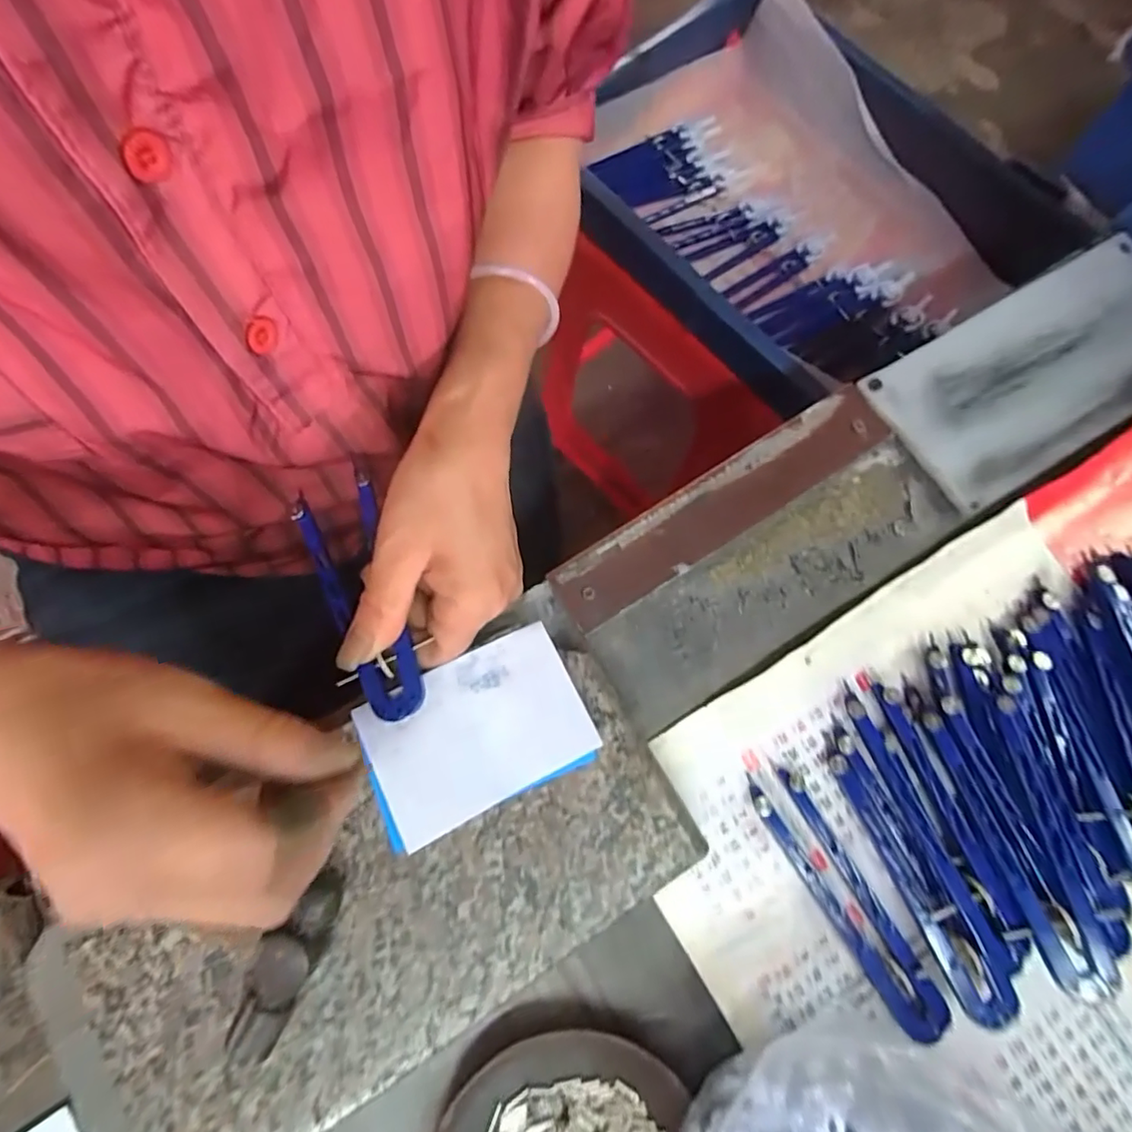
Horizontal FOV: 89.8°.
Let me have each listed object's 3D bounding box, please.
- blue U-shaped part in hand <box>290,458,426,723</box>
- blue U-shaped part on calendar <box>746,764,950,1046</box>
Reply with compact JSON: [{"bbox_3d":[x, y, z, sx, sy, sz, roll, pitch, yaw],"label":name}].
[{"bbox_3d":[-0.093,0.012,0.265,0.039,0.010,0.121,-24,74,-6],"label":"blue U-shaped part in hand"},{"bbox_3d":[0.130,0.152,0.260,0.027,0.011,0.123,-31,80,-8],"label":"blue U-shaped part on calendar"}]

